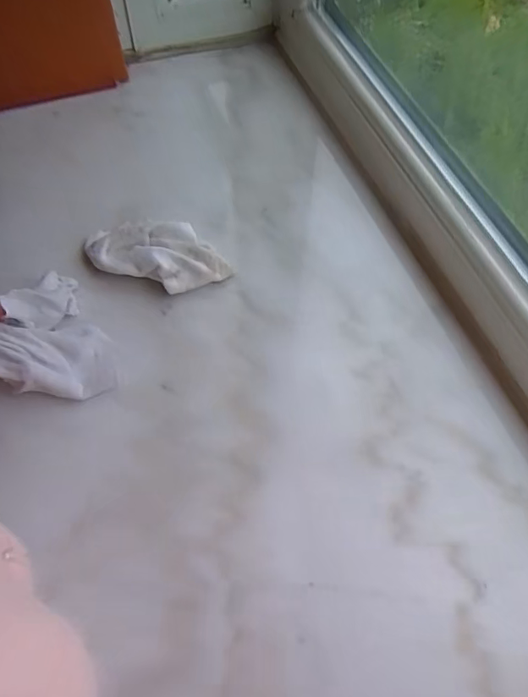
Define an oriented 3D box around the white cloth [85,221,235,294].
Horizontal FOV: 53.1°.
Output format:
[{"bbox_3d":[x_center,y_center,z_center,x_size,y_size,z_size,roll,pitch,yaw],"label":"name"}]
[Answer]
[{"bbox_3d":[-0.122,-0.107,0.592,0.168,0.043,0.080,19,62,10],"label":"white cloth"}]

